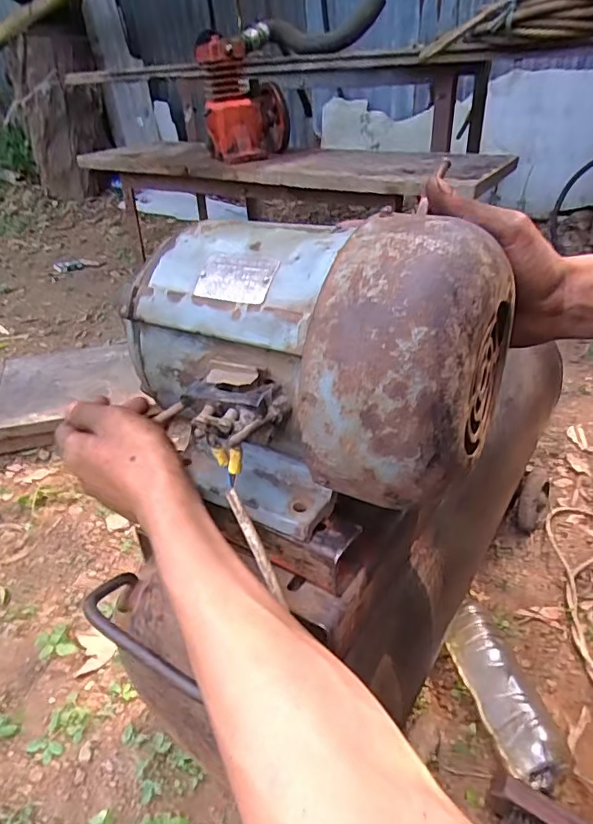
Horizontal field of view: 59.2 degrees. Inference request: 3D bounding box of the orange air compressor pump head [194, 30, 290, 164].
[{"bbox_3d":[-0.113,-0.697,1.160,0.137,0.238,0.205,25,43,34],"label":"orange air compressor pump head"}]

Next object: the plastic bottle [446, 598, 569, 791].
[{"bbox_3d":[0.214,0.293,0.560,0.062,0.071,0.187,-7,35,-7],"label":"plastic bottle"}]

